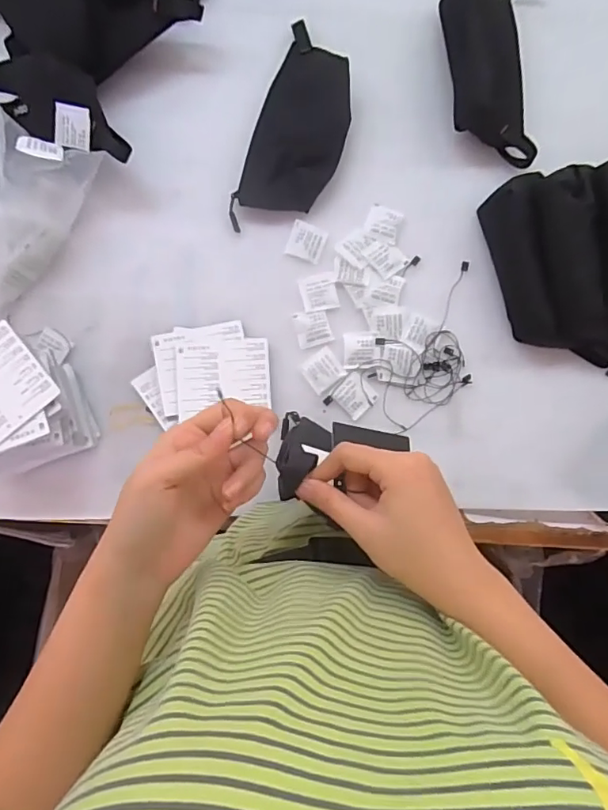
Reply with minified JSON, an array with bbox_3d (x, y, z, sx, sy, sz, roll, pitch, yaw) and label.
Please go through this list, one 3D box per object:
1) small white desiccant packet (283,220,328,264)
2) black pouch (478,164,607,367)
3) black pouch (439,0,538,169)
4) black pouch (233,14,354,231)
[{"bbox_3d":[0.003,-0.182,0.586,0.040,0.004,0.039,21,89,3],"label":"small white desiccant packet"},{"bbox_3d":[0.264,-0.142,0.551,0.105,0.057,0.214,-15,88,2],"label":"black pouch"},{"bbox_3d":[0.206,-0.365,0.555,0.113,0.060,0.209,-1,88,2],"label":"black pouch"},{"bbox_3d":[-0.001,-0.306,0.578,0.096,0.032,0.214,19,89,3],"label":"black pouch"}]

